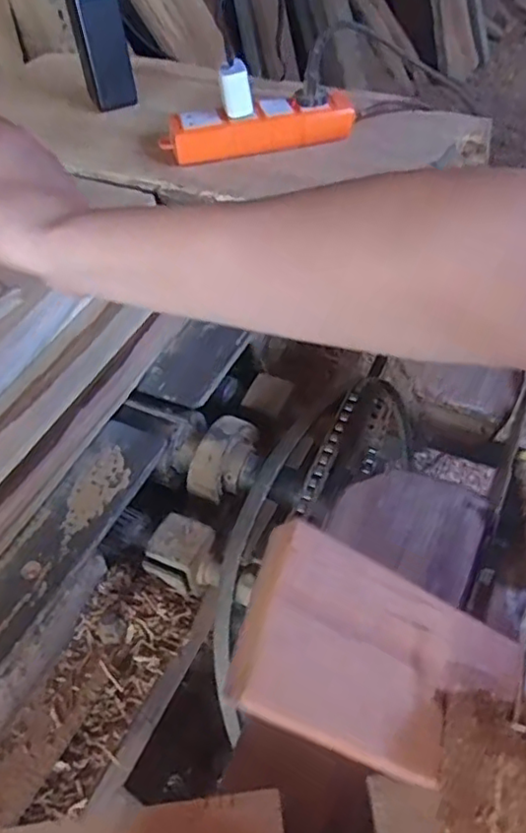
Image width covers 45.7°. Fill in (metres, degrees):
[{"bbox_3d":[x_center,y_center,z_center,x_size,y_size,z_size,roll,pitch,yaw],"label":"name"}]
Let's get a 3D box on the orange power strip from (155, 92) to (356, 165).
[{"bbox_3d":[-0.002,-0.315,0.679,0.211,0.035,0.050,-13,50,-7],"label":"orange power strip"}]

